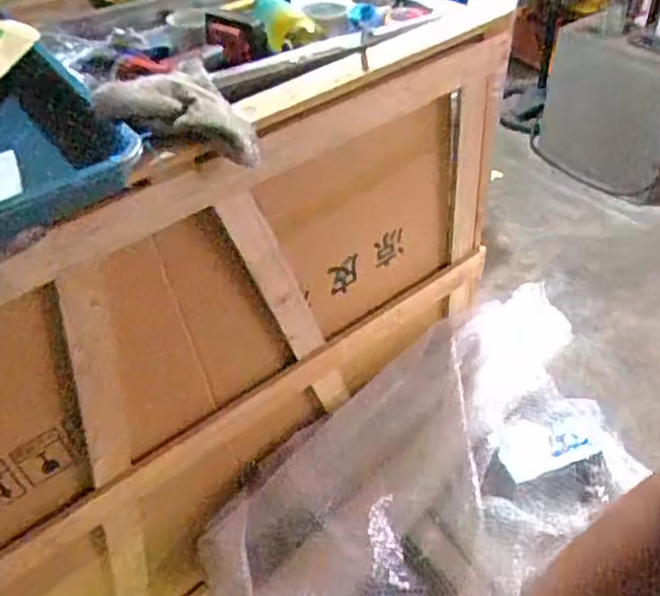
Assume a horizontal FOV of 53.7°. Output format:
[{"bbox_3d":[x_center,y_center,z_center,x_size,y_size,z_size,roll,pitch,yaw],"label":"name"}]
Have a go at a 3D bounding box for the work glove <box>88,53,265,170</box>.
[{"bbox_3d":[-0.181,-0.218,0.782,0.179,0.041,0.155,-33,85,-40],"label":"work glove"}]

